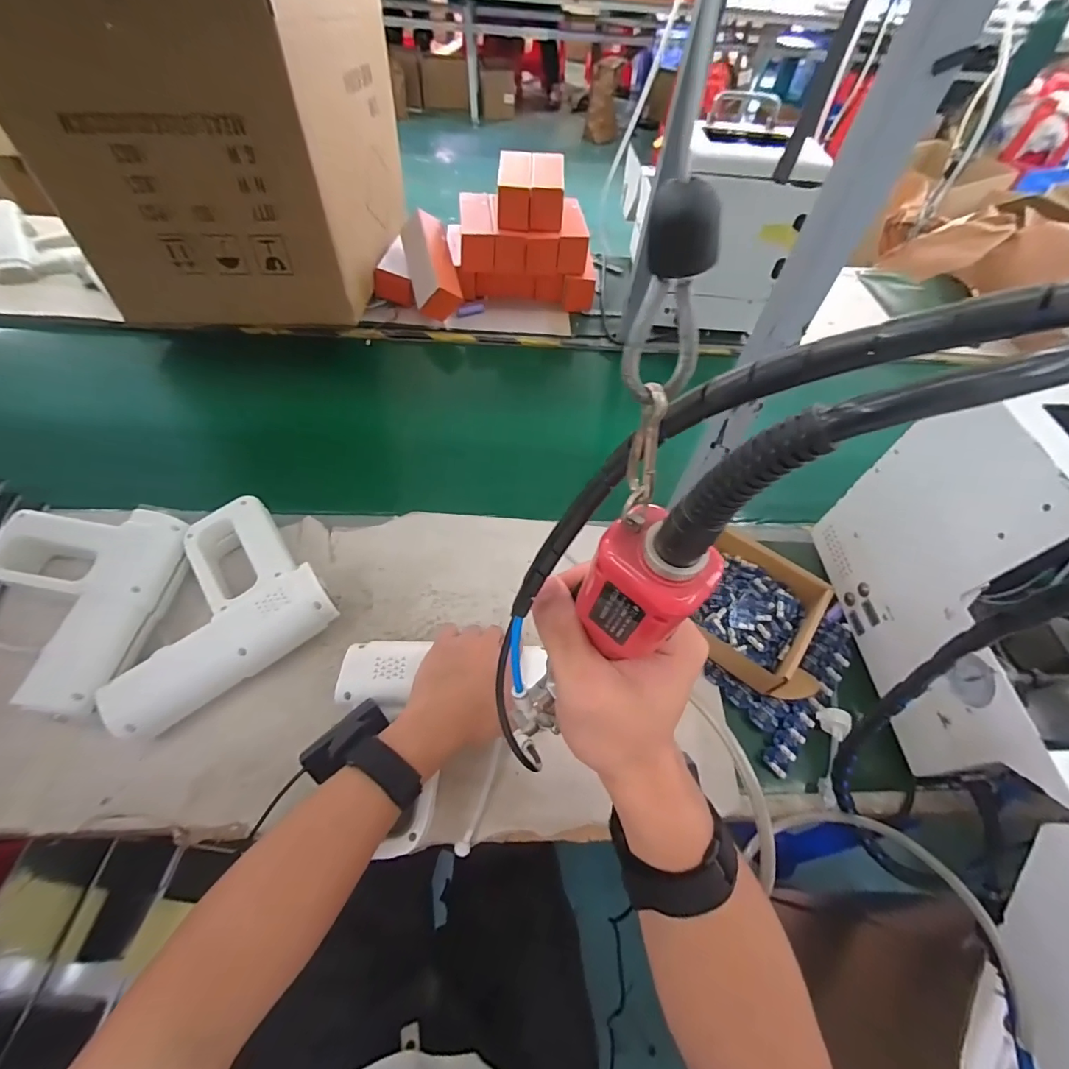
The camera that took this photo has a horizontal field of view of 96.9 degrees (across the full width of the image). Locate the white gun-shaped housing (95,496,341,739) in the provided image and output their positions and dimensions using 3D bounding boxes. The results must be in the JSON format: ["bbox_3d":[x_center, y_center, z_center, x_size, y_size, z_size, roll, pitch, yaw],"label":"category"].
[{"bbox_3d":[-0.346,0.074,0.501,0.204,0.060,0.185,-33,64,-23],"label":"white gun-shaped housing"}]

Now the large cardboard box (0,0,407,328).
[{"bbox_3d":[-0.468,-0.683,0.753,0.395,0.484,0.535,2,56,-3],"label":"large cardboard box"}]

